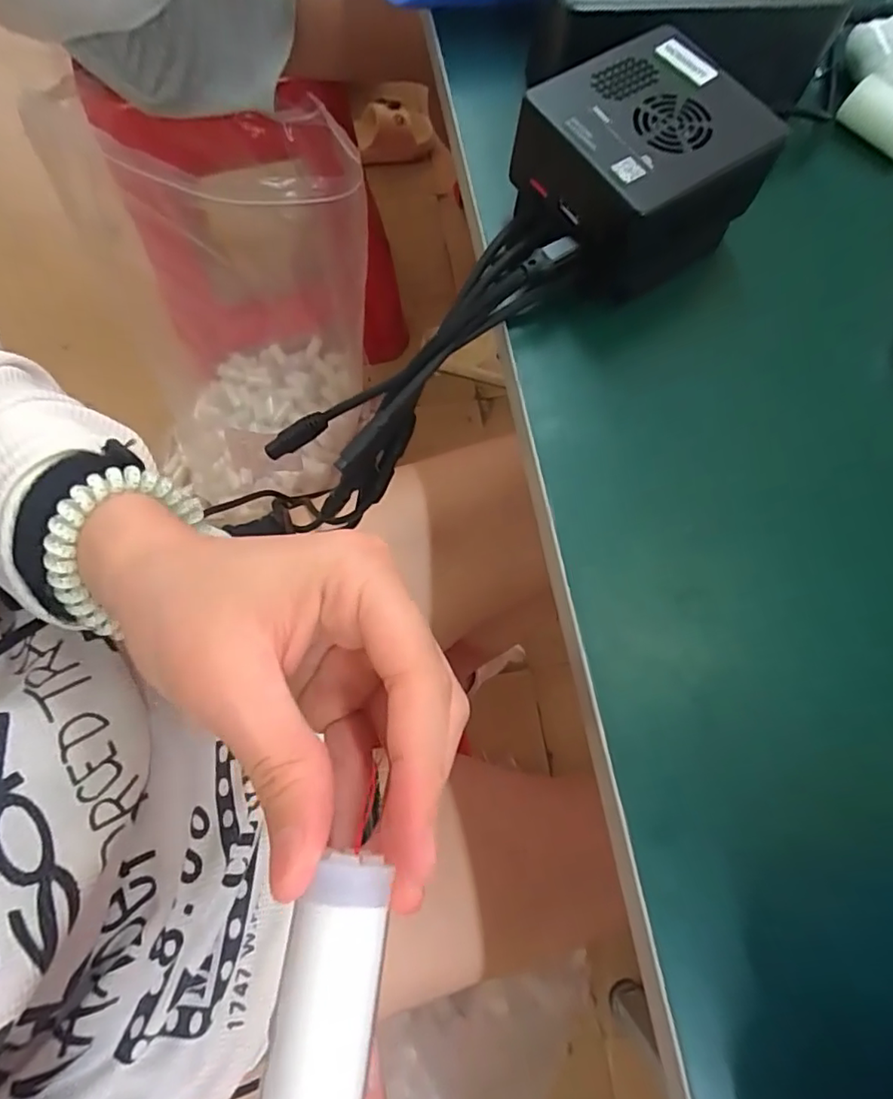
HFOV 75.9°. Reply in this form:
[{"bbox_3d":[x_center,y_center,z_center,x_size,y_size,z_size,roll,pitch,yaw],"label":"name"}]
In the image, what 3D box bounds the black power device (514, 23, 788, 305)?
[{"bbox_3d":[0.077,-0.158,0.239,0.086,0.047,0.082,-31,76,-10],"label":"black power device"}]

